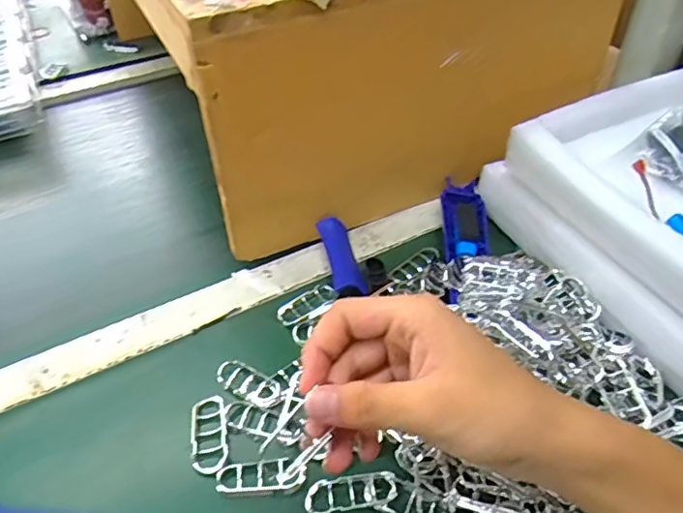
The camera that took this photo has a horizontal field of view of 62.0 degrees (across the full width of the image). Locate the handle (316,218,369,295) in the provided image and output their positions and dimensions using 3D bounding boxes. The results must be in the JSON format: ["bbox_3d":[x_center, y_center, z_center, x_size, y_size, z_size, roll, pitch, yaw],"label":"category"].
[{"bbox_3d":[-0.001,0.001,0.472,0.026,0.018,0.083,-9,46,-7],"label":"handle"}]

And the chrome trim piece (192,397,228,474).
[{"bbox_3d":[-0.085,0.113,0.364,0.022,0.004,0.052,-9,46,-7],"label":"chrome trim piece"}]

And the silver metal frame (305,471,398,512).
[{"bbox_3d":[0.006,0.138,0.331,0.053,0.006,0.021,-6,45,-4],"label":"silver metal frame"}]

